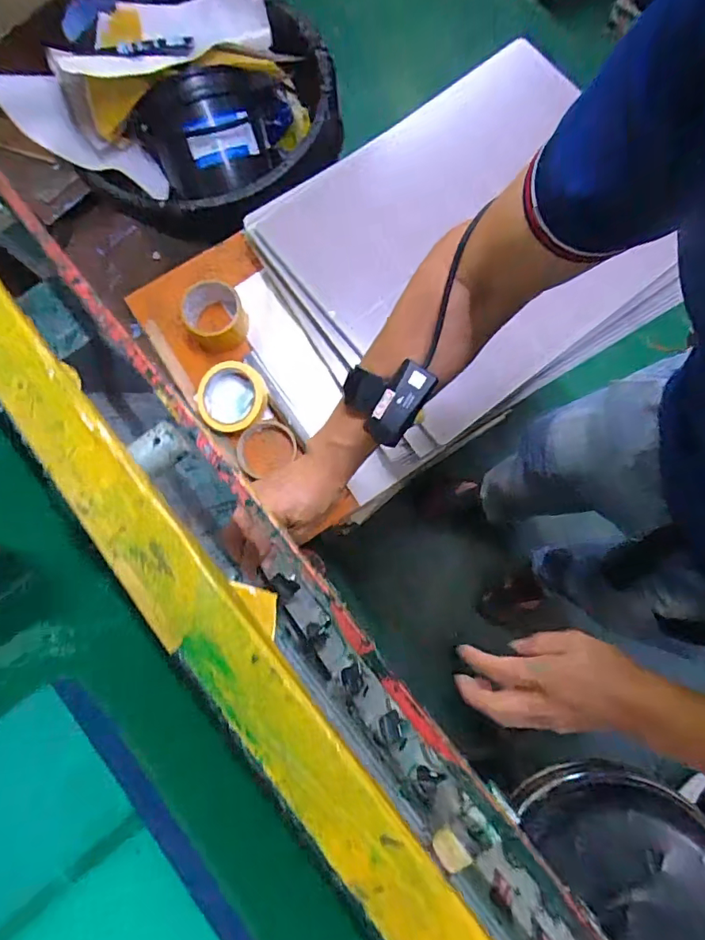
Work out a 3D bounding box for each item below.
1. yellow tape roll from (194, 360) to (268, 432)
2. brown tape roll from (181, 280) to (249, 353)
[{"bbox_3d":[-0.173,-0.105,0.714,0.102,0.034,0.095,0,79,1],"label":"yellow tape roll"},{"bbox_3d":[-0.205,-0.230,0.734,0.087,0.055,0.096,-24,80,-4],"label":"brown tape roll"}]

